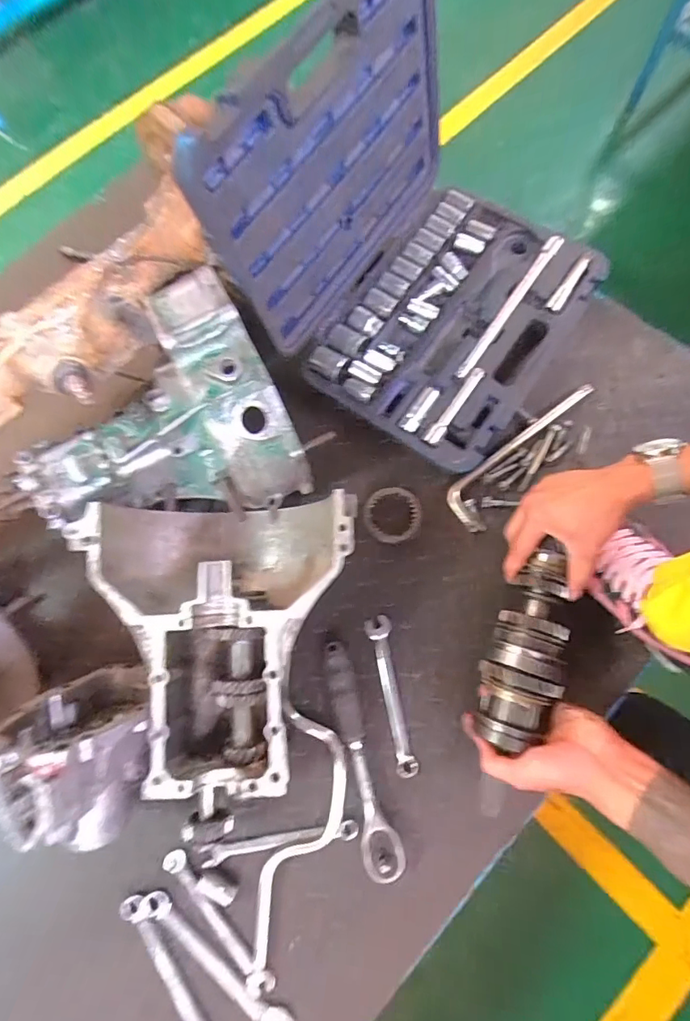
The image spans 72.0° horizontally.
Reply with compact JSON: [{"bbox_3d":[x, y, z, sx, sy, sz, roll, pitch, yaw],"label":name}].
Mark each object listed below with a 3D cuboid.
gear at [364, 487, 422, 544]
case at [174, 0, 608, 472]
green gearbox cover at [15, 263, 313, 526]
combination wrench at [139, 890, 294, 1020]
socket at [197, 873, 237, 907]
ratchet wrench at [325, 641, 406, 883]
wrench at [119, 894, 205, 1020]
[{"bbox_3d":[0.060,0.005,0.601,0.071,0.012,0.070,0,77,0],"label":"gear"},{"bbox_3d":[0.109,-0.311,0.552,0.378,0.257,0.368,34,79,8],"label":"case"},{"bbox_3d":[-0.230,-0.091,0.560,0.303,0.152,0.236,-27,77,-6],"label":"green gearbox cover"},{"bbox_3d":[-0.137,0.474,0.495,0.193,0.014,0.029,36,78,12],"label":"combination wrench"},{"bbox_3d":[-0.138,0.408,0.514,0.042,0.016,0.020,22,75,8],"label":"socket"},{"bbox_3d":[0.018,0.272,0.533,0.040,0.034,0.241,-13,73,-2],"label":"ratchet wrench"},{"bbox_3d":[-0.177,0.494,0.492,0.028,0.014,0.188,-36,75,-8],"label":"wrench"}]

